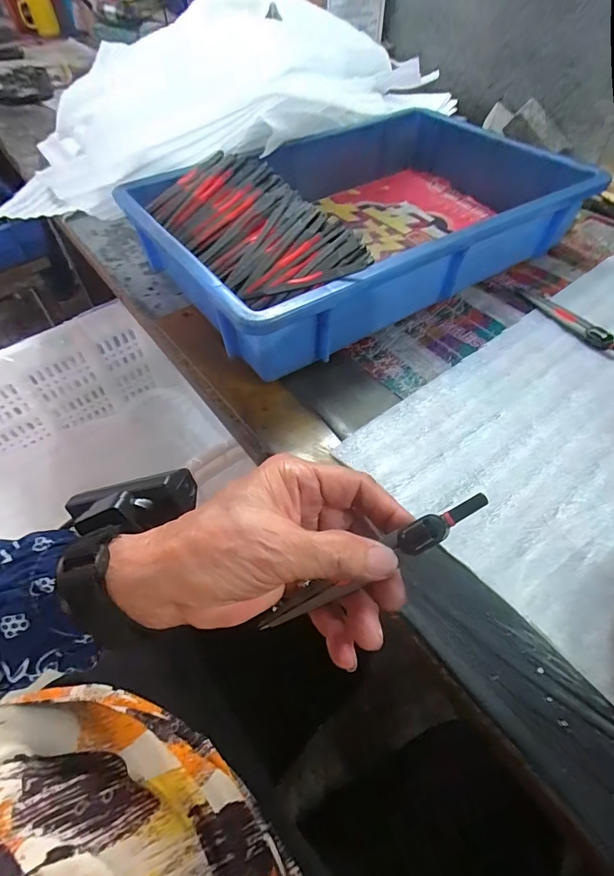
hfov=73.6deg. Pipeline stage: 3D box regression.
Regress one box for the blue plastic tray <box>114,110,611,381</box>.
[{"bbox_3d":[0.050,-0.230,0.427,0.392,0.100,0.271,-28,58,-19],"label":"blue plastic tray"}]

